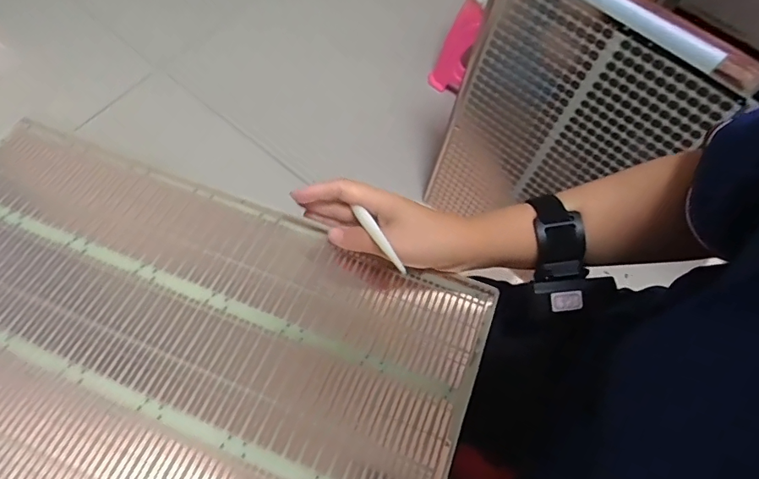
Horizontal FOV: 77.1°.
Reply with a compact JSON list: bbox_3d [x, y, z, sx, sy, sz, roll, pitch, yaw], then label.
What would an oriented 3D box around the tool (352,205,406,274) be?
[{"bbox_3d":[0.001,-0.001,0.367,0.007,0.006,0.085,-24,42,-11],"label":"tool"}]

